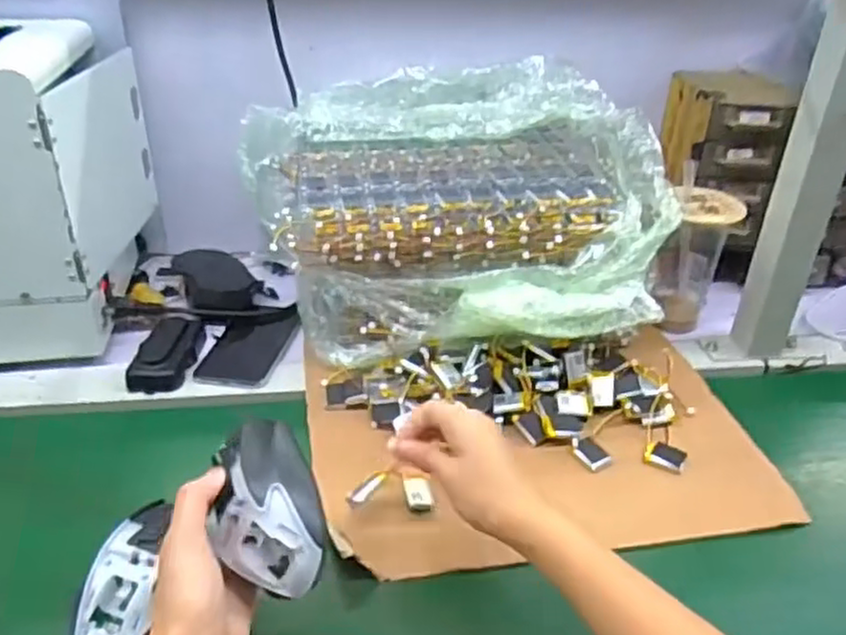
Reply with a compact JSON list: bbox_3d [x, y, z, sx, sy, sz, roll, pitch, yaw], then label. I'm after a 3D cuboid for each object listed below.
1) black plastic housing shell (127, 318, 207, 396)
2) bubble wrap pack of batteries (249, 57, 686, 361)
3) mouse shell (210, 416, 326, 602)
[{"bbox_3d":[-0.243,0.032,0.682,0.049,0.025,0.103,1,31,-3],"label":"black plastic housing shell"},{"bbox_3d":[0.028,-0.108,0.708,0.361,0.186,0.344,-9,33,-18],"label":"bubble wrap pack of batteries"},{"bbox_3d":[-0.084,0.108,0.408,0.053,0.041,0.098,-29,70,5],"label":"mouse shell"}]

